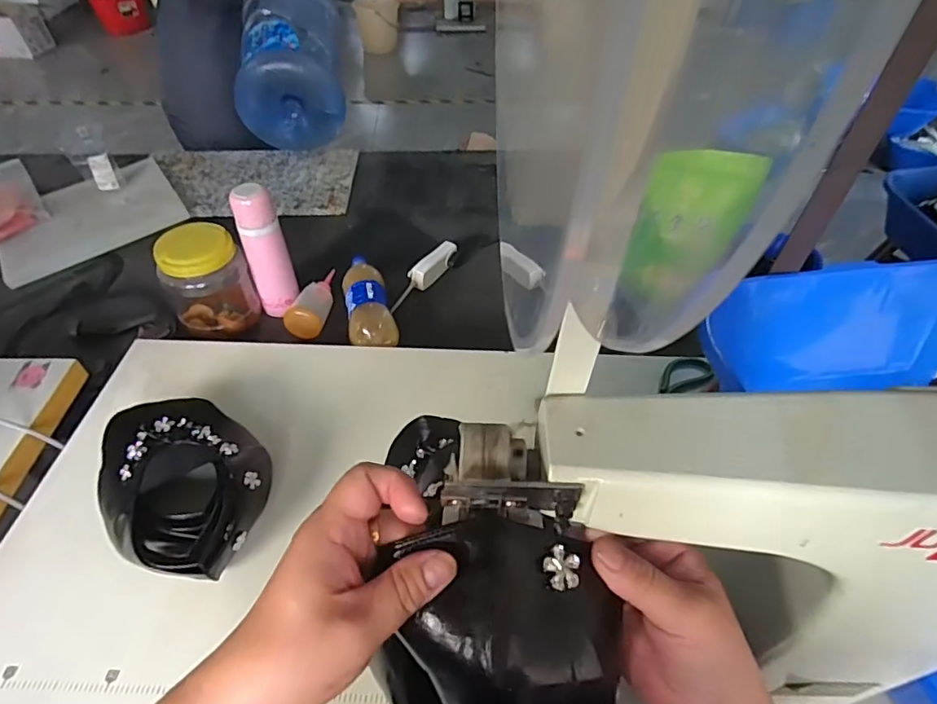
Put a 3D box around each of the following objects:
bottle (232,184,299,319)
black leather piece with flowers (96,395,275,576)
[{"bbox_3d":[-0.343,-0.165,0.892,0.070,0.227,0.079,-6,48,-7],"label":"bottle"},{"bbox_3d":[-0.325,0.162,0.617,0.163,0.090,0.234,-36,57,-29],"label":"black leather piece with flowers"}]

